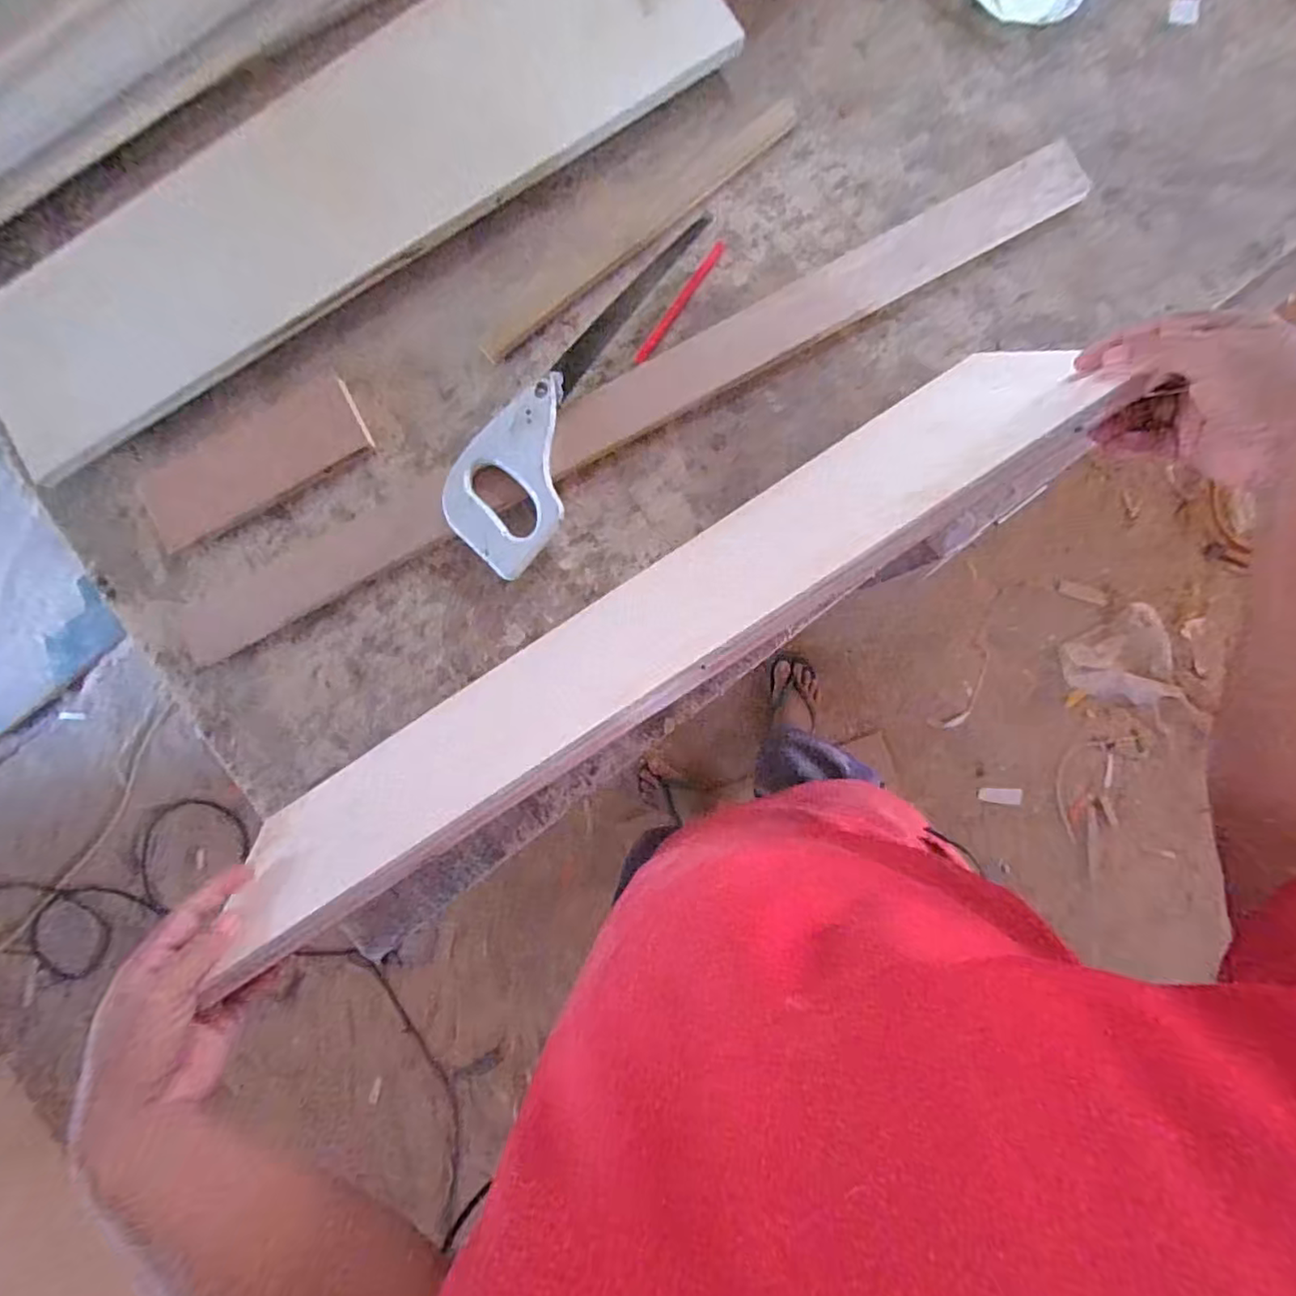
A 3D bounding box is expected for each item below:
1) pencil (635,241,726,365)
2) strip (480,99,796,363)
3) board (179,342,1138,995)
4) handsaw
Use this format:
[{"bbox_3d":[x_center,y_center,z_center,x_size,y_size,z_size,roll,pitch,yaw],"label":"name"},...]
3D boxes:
[{"bbox_3d":[0.030,-0.315,0.562,0.011,0.004,0.129,36,91,2],"label":"pencil"},{"bbox_3d":[-0.010,-0.384,0.567,0.353,0.010,0.029,-39,89,1],"label":"strip"},{"bbox_3d":[-0.007,-0.011,0.480,0.707,0.201,0.016,-33,119,3],"label":"board"},{"bbox_3d":[-0.073,-0.242,0.554,0.108,0.034,0.364,27,91,2],"label":"handsaw"}]

